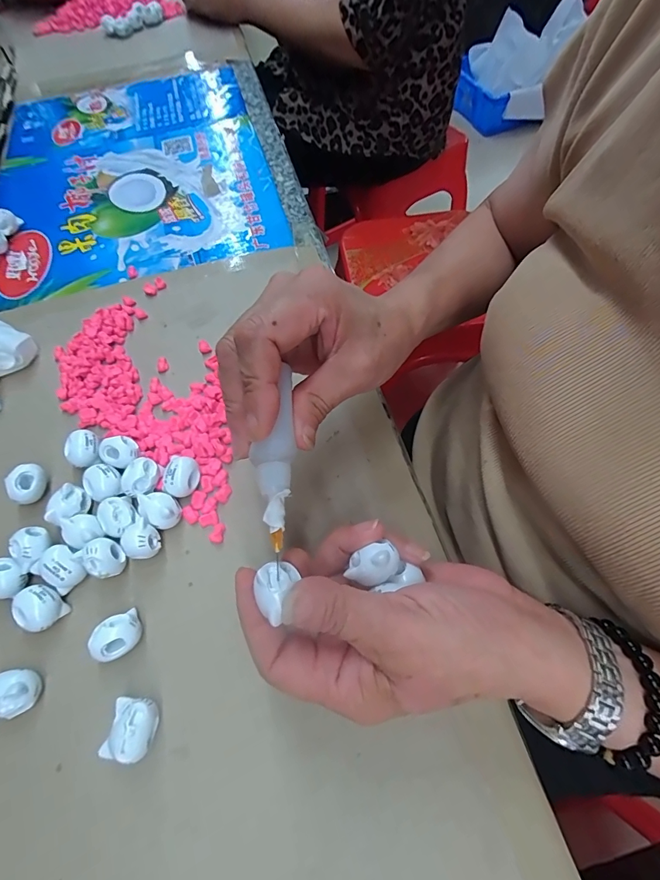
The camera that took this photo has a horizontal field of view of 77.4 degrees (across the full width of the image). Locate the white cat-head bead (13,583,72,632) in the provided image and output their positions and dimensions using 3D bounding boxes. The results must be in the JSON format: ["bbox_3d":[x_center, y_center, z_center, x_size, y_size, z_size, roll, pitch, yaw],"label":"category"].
[{"bbox_3d":[-0.166,0.095,0.235,0.025,0.014,0.025,4,66,-8],"label":"white cat-head bead"}]

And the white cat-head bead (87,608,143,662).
[{"bbox_3d":[-0.116,0.107,0.225,0.025,0.020,0.019,-35,66,-16],"label":"white cat-head bead"}]

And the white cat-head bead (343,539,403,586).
[{"bbox_3d":[0.022,0.061,0.201,0.024,0.014,0.016,-22,63,-10],"label":"white cat-head bead"}]

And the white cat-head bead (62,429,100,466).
[{"bbox_3d":[-0.167,0.006,0.280,0.022,0.014,0.023,-32,65,-14],"label":"white cat-head bead"}]

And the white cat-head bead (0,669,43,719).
[{"bbox_3d":[-0.165,0.132,0.215,0.025,0.020,0.021,-5,61,-1],"label":"white cat-head bead"}]

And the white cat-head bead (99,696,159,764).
[{"bbox_3d":[-0.098,0.144,0.206,0.022,0.018,0.025,4,62,5],"label":"white cat-head bead"}]

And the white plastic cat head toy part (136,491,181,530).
[{"bbox_3d":[-0.105,0.044,0.258,0.025,0.019,0.020,36,68,19],"label":"white plastic cat head toy part"}]

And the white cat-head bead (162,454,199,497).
[{"bbox_3d":[-0.095,0.024,0.265,0.018,0.018,0.023,15,63,10],"label":"white cat-head bead"}]

